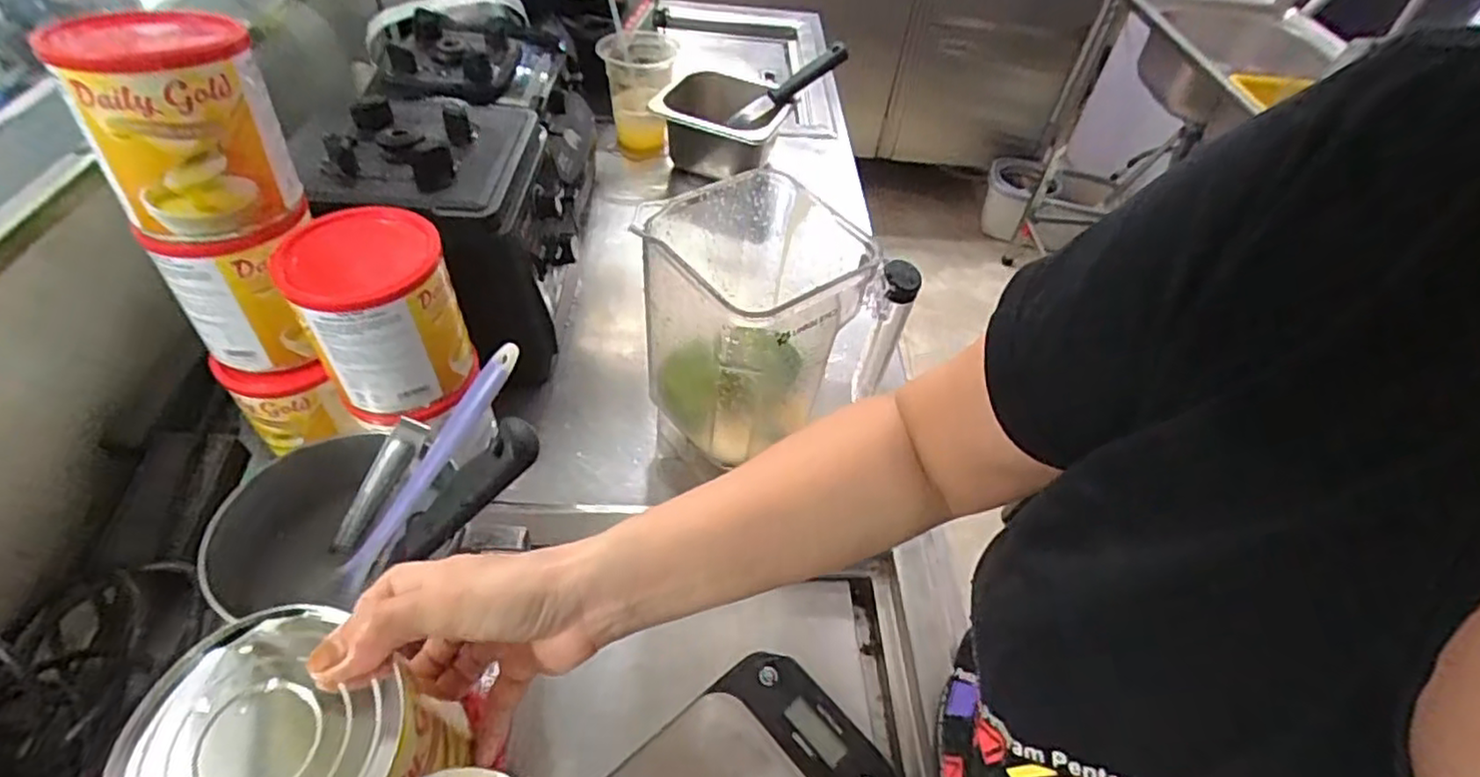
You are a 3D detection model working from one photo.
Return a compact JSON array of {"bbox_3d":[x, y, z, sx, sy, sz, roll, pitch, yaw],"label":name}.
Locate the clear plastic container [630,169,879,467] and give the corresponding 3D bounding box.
[{"bbox_3d":[0.009,-0.051,0.545,0.139,0.172,0.134,-26,56,-27],"label":"clear plastic container"}]

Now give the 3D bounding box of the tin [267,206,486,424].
[{"bbox_3d":[-0.254,-0.054,0.493,0.098,0.120,0.100,3,48,-4],"label":"tin"}]

